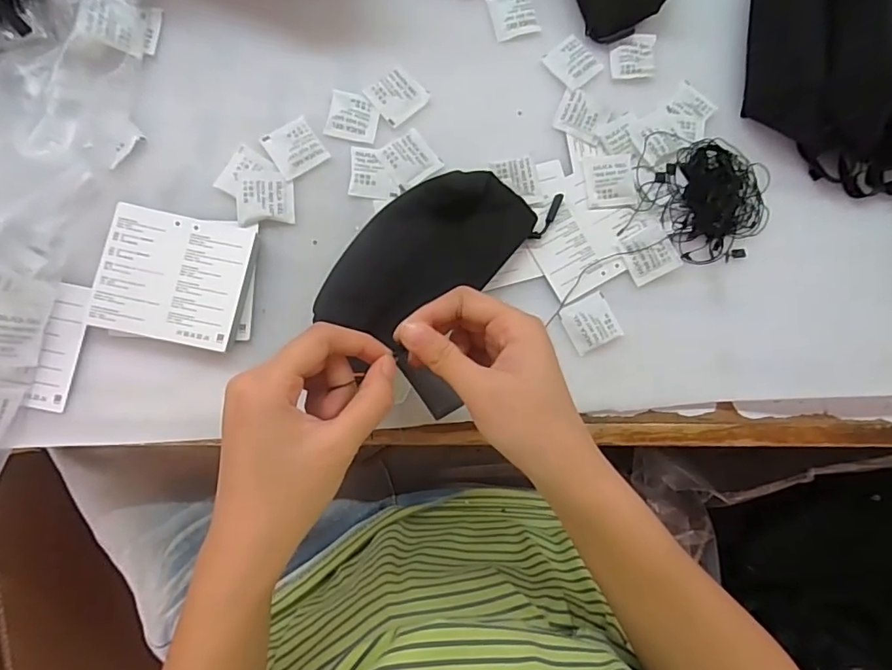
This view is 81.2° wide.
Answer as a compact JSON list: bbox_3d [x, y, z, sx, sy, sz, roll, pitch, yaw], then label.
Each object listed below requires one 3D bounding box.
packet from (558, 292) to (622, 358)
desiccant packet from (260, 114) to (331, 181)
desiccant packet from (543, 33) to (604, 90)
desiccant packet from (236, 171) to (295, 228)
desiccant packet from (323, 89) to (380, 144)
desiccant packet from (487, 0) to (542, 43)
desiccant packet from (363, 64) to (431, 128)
[{"bbox_3d":[0.113,-0.009,0.407,0.040,0.007,0.039,-26,87,-8],"label":"packet"},{"bbox_3d":[-0.116,-0.144,0.399,0.038,0.006,0.040,-34,88,-8],"label":"desiccant packet"},{"bbox_3d":[0.106,-0.226,0.430,0.037,0.004,0.039,-39,89,-9],"label":"desiccant packet"},{"bbox_3d":[-0.134,-0.103,0.389,0.039,0.011,0.041,-4,84,-6],"label":"desiccant packet"},{"bbox_3d":[-0.073,-0.171,0.407,0.038,0.004,0.039,11,82,-4],"label":"desiccant packet"},{"bbox_3d":[0.056,-0.267,0.431,0.038,0.004,0.041,-15,85,-7],"label":"desiccant packet"},{"bbox_3d":[-0.039,-0.191,0.413,0.041,0.004,0.039,-42,89,-9],"label":"desiccant packet"}]

